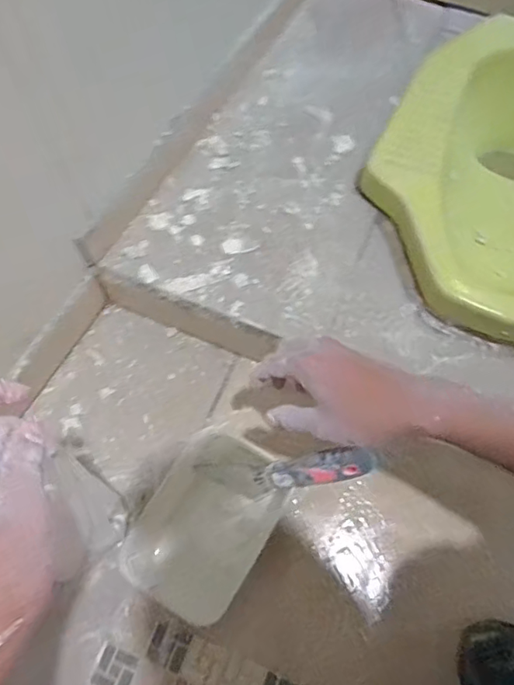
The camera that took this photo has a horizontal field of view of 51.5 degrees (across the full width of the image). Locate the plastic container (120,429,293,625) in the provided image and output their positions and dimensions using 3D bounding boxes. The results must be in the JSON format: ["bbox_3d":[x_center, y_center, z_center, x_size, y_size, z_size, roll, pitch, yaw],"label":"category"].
[{"bbox_3d":[-0.054,0.194,0.573,0.130,0.068,0.180,31,73,11],"label":"plastic container"}]

